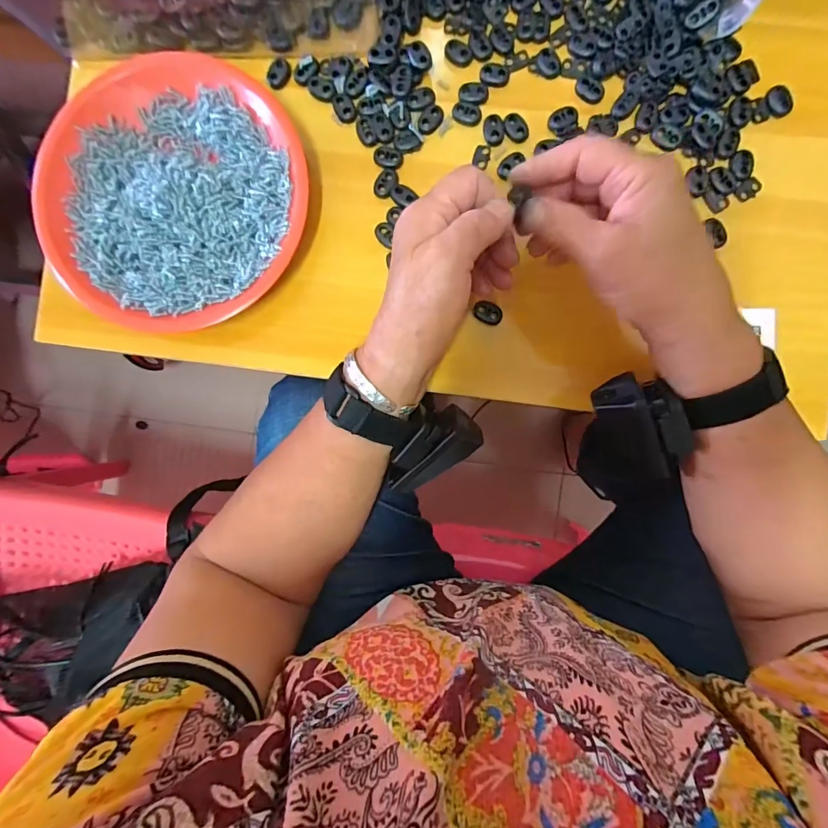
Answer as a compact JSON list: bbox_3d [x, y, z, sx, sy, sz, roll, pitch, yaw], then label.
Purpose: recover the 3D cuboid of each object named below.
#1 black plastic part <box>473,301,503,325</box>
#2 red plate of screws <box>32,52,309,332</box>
[{"bbox_3d":[0.055,-0.075,0.313,0.021,0.004,0.014,35,91,2],"label":"black plastic part"},{"bbox_3d":[-0.173,-0.156,0.311,0.188,0.033,0.184,0,89,2],"label":"red plate of screws"}]

